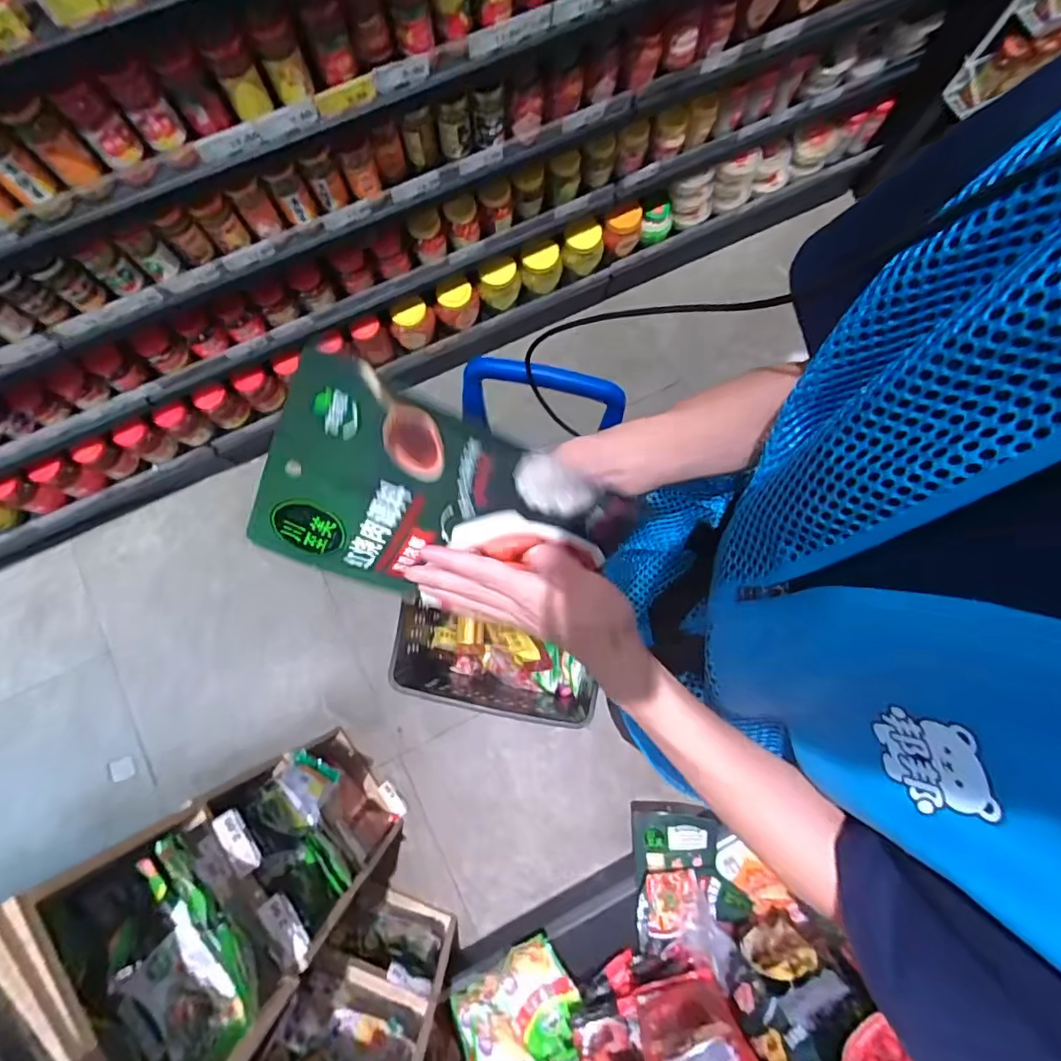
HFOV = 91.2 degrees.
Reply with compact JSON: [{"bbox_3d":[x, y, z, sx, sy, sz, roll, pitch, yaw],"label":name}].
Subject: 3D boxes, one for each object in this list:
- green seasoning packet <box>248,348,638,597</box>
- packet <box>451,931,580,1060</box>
[{"bbox_3d":[-0.059,-0.004,0.357,0.230,0.157,0.022,22,34,-20],"label":"green seasoning packet"},{"bbox_3d":[-0.035,1.058,1.126,0.276,0.029,0.219,-31,64,0],"label":"packet"}]

